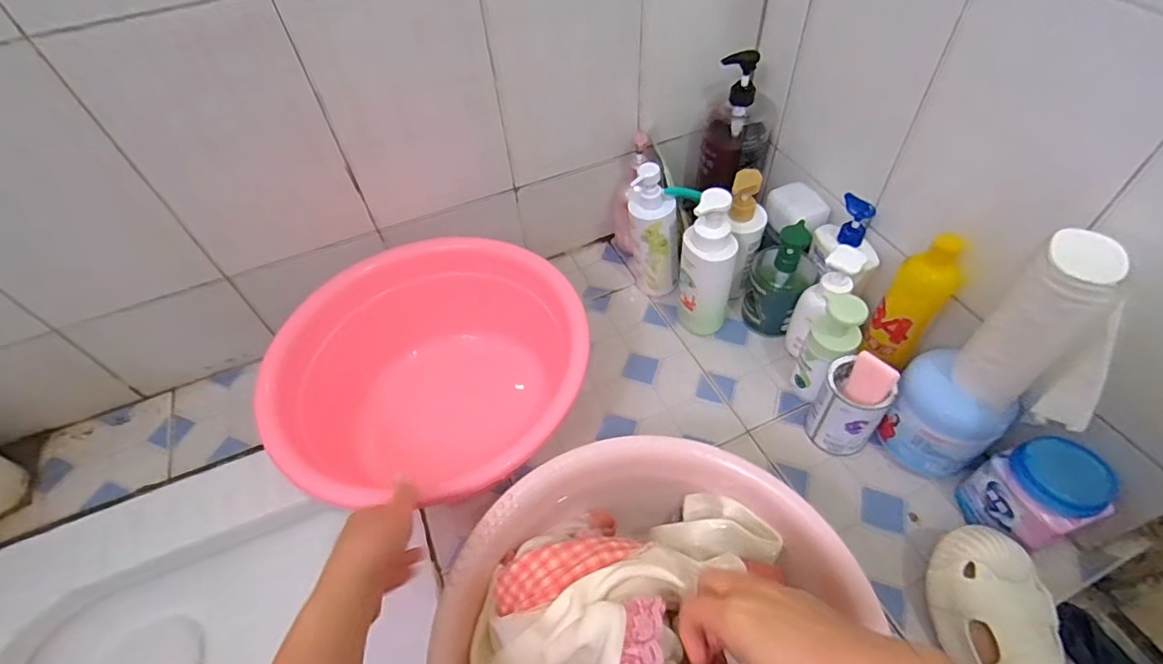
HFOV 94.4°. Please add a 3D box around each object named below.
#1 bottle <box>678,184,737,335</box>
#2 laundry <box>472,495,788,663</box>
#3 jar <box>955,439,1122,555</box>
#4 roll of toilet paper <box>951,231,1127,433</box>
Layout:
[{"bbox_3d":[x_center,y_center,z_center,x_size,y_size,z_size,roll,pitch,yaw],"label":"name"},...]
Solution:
[{"bbox_3d":[0.160,-0.079,0.691,0.067,0.215,0.058,11,53,13],"label":"bottle"},{"bbox_3d":[0.041,0.231,0.432,0.235,0.130,0.263,11,53,12],"label":"laundry"},{"bbox_3d":[0.453,0.164,0.539,0.081,0.108,0.081,-2,51,3],"label":"jar"},{"bbox_3d":[0.401,0.022,0.476,0.057,0.192,0.117,0,52,4],"label":"roll of toilet paper"}]

